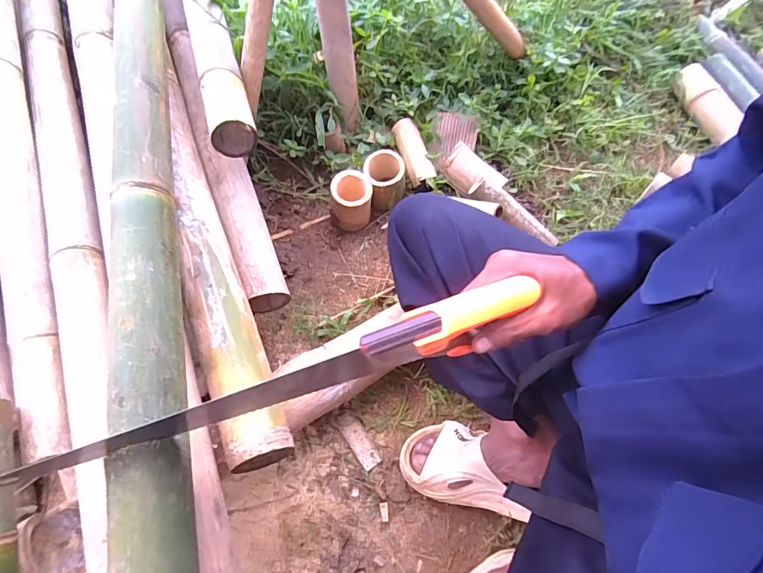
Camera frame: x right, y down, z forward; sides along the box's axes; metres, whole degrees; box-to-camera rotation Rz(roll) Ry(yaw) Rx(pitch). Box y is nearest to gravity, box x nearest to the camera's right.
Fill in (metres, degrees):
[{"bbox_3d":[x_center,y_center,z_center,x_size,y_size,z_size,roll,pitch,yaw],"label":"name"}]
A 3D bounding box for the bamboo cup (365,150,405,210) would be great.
[{"bbox_3d":[0.008,-0.217,0.866,0.078,0.095,0.080,-1,64,2],"label":"bamboo cup"}]

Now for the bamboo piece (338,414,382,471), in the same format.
[{"bbox_3d":[-0.037,0.255,0.693,0.033,0.004,0.091,-33,68,-13],"label":"bamboo piece"}]

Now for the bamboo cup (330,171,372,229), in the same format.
[{"bbox_3d":[-0.058,-0.164,0.841,0.080,0.112,0.077,-1,64,2],"label":"bamboo cup"}]

